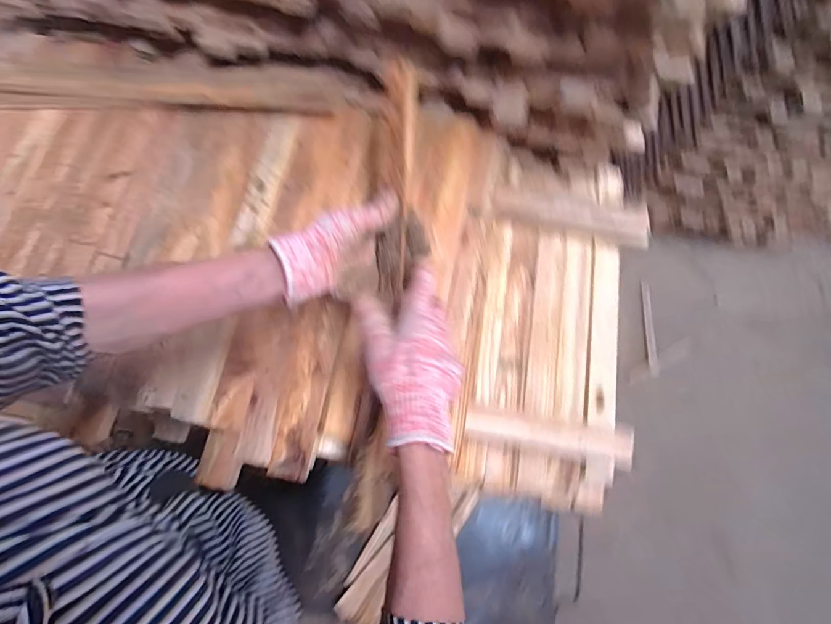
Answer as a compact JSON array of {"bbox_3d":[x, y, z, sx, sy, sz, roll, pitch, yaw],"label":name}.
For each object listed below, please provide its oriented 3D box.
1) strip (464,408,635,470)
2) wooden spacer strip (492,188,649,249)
[{"bbox_3d":[0.173,0.158,0.515,0.215,0.022,0.047,8,74,1],"label":"strip"},{"bbox_3d":[0.234,-0.145,0.608,0.234,0.030,0.054,8,74,1],"label":"wooden spacer strip"}]

